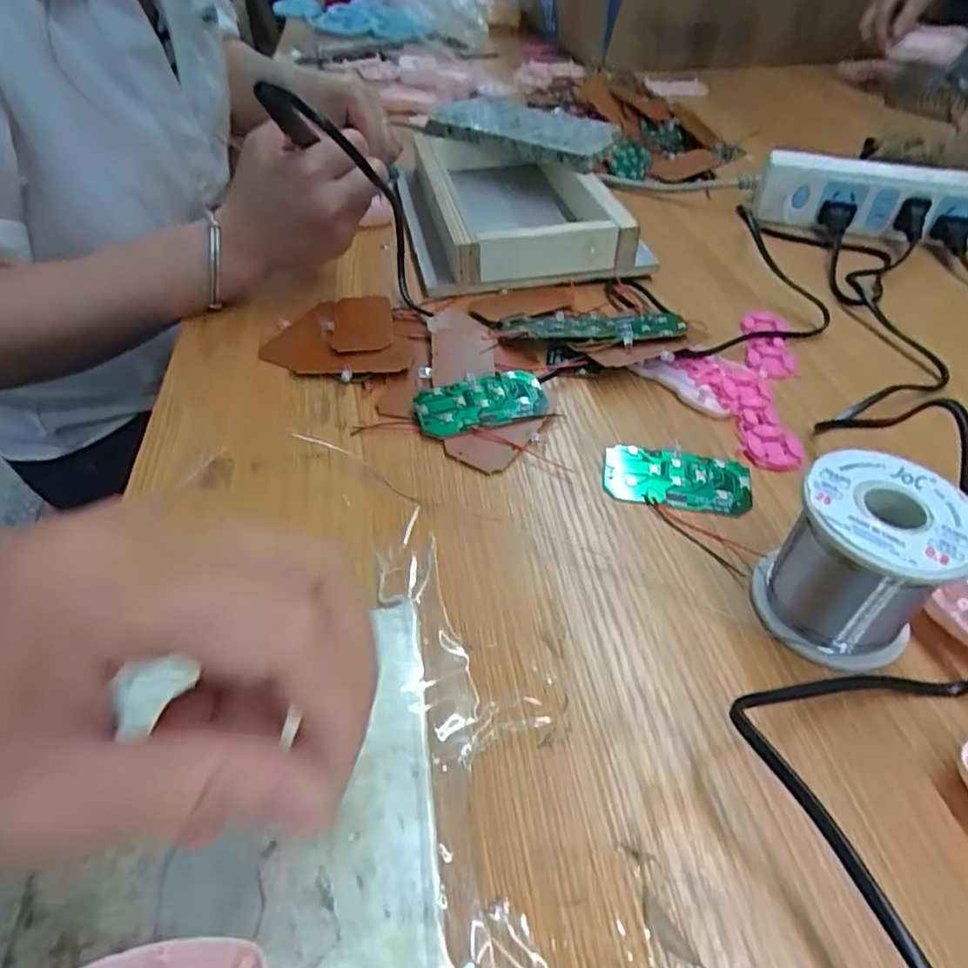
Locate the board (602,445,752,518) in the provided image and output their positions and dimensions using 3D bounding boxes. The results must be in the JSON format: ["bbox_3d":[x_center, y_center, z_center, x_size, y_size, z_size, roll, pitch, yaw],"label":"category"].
[{"bbox_3d":[0.100,-0.002,0.328,0.074,0.007,0.035,7,45,6],"label":"board"}]

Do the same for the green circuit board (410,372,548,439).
[{"bbox_3d":[-0.001,-0.046,0.363,0.074,0.012,0.036,-11,46,-12],"label":"green circuit board"}]

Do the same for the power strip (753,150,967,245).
[{"bbox_3d":[0.337,-0.243,0.537,0.192,0.047,0.046,7,45,6],"label":"power strip"}]

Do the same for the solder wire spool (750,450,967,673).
[{"bbox_3d":[0.150,0.031,0.253,0.060,0.064,0.059,1,45,-1],"label":"solder wire spool"}]

